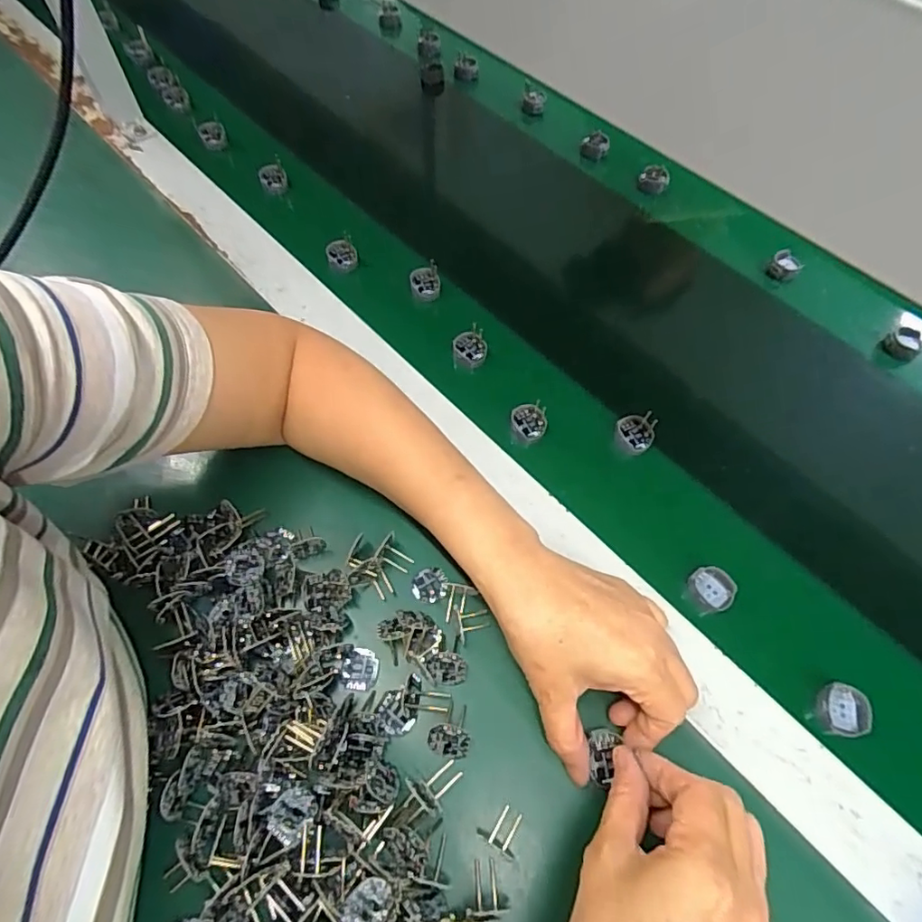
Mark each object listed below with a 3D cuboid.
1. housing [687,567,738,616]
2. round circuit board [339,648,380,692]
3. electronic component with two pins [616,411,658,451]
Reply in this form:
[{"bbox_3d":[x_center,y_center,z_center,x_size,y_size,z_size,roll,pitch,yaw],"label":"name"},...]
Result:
[{"bbox_3d":[0.171,0.090,0.383,0.025,0.026,0.029,-28,67,-16],"label":"housing"},{"bbox_3d":[-0.062,0.128,0.340,0.023,0.009,0.024,1,62,-2],"label":"round circuit board"},{"bbox_3d":[0.138,-0.024,0.430,0.026,0.011,0.029,-26,70,3],"label":"electronic component with two pins"}]

